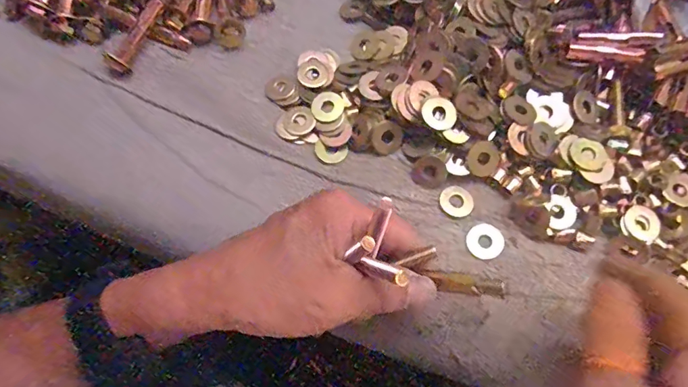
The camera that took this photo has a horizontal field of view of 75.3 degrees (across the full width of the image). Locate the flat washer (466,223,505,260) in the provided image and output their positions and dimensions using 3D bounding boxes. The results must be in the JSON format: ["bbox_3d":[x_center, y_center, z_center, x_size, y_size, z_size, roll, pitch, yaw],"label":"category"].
[{"bbox_3d":[0.084,0.028,0.263,0.021,0.004,0.021,0,71,0],"label":"flat washer"}]

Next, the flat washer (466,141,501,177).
[{"bbox_3d":[0.085,-0.021,0.273,0.020,0.004,0.022,0,94,-3],"label":"flat washer"}]

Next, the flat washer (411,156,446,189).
[{"bbox_3d":[0.053,-0.013,0.274,0.019,0.004,0.019,1,102,4],"label":"flat washer"}]

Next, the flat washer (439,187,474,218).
[{"bbox_3d":[0.069,0.005,0.273,0.021,0.004,0.018,21,72,7],"label":"flat washer"}]

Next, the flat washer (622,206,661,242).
[{"bbox_3d":[0.172,0.018,0.256,0.020,0.004,0.020,0,71,0],"label":"flat washer"}]

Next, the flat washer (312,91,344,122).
[{"bbox_3d":[-0.011,-0.056,0.288,0.020,0.004,0.021,0,71,0],"label":"flat washer"}]

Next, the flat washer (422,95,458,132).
[{"bbox_3d":[0.057,-0.047,0.264,0.021,0.004,0.020,1,80,-9],"label":"flat washer"}]

